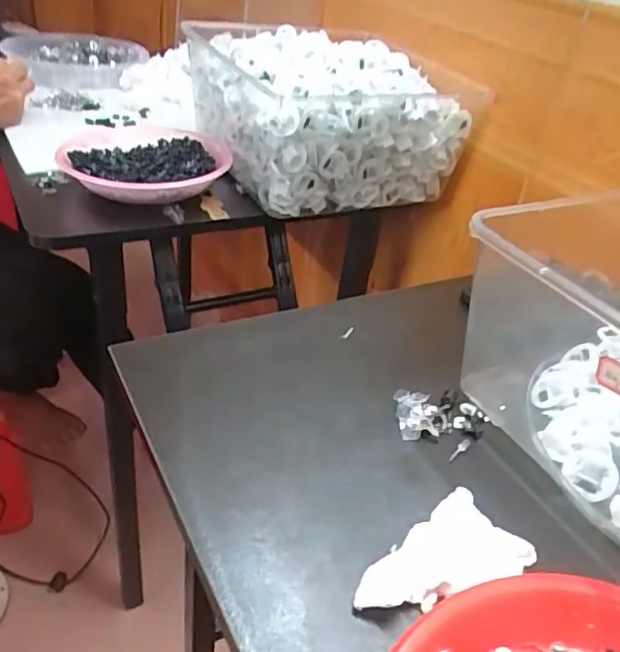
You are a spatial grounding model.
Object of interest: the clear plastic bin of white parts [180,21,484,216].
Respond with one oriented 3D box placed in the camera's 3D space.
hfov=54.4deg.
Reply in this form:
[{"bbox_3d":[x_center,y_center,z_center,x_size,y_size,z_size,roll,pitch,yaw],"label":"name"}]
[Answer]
[{"bbox_3d":[0.022,-0.274,0.775,0.302,0.168,0.280,-12,40,-25],"label":"clear plastic bin of white parts"}]

